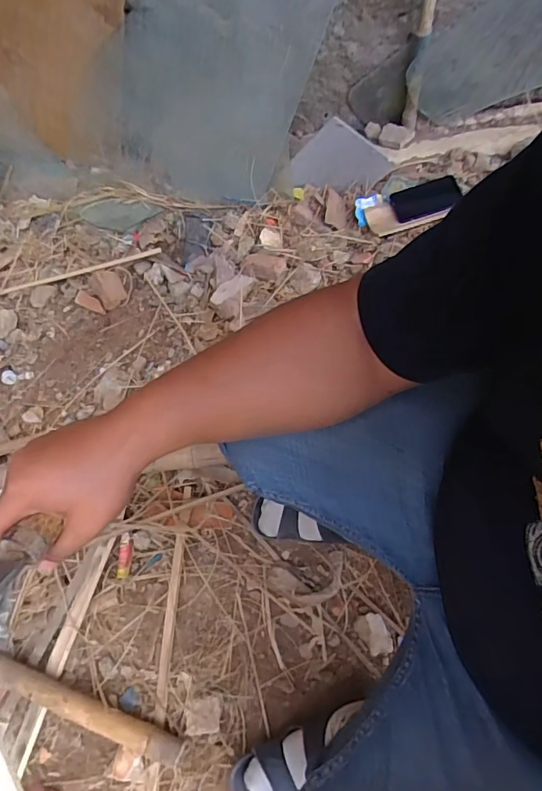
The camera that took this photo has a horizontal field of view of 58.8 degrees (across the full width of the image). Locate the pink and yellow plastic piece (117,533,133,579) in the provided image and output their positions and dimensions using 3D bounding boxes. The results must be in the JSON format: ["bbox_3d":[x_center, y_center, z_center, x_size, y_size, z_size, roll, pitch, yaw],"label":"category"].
[{"bbox_3d":[-0.244,0.268,0.804,0.020,0.012,0.069,-2,66,4],"label":"pink and yellow plastic piece"}]

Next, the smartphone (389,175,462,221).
[{"bbox_3d":[0.336,-0.423,1.031,0.154,0.017,0.063,-21,99,-6],"label":"smartphone"}]

